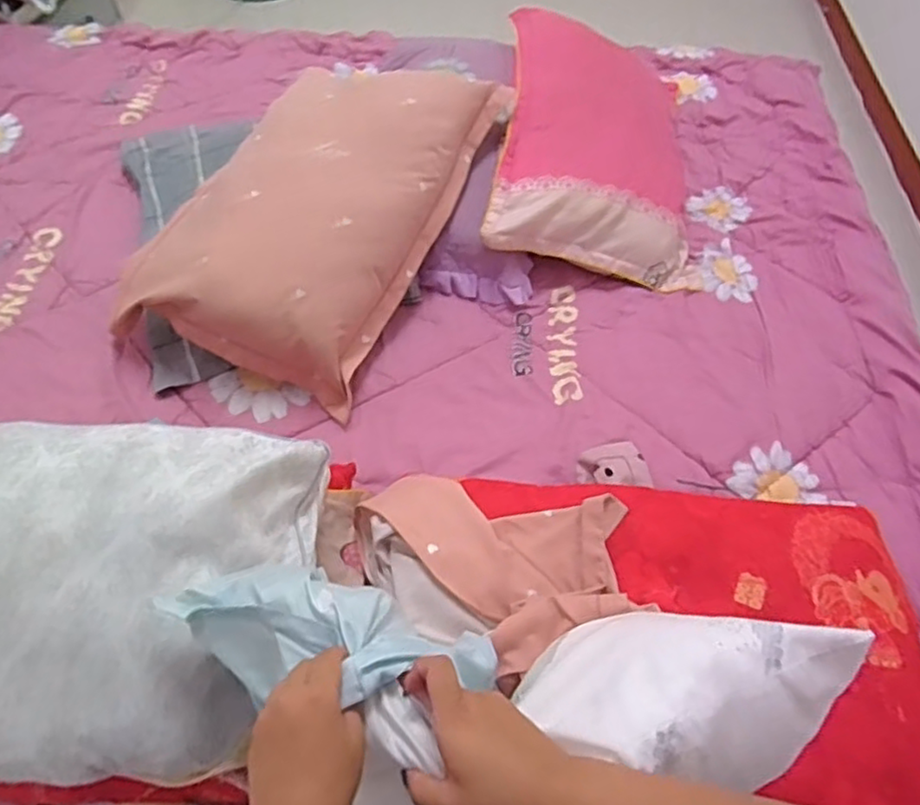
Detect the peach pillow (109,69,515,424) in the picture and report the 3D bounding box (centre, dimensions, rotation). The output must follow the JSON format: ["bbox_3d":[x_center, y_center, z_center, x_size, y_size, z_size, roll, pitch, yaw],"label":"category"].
[{"bbox_3d":[-0.240,-0.334,1.130,0.398,0.233,0.598,20,59,12],"label":"peach pillow"}]

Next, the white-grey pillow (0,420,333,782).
[{"bbox_3d":[-0.431,0.177,0.660,0.527,0.119,0.323,-1,56,-1],"label":"white-grey pillow"}]

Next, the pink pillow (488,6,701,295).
[{"bbox_3d":[0.257,-0.504,1.296,0.369,0.159,0.599,5,57,3],"label":"pink pillow"}]

